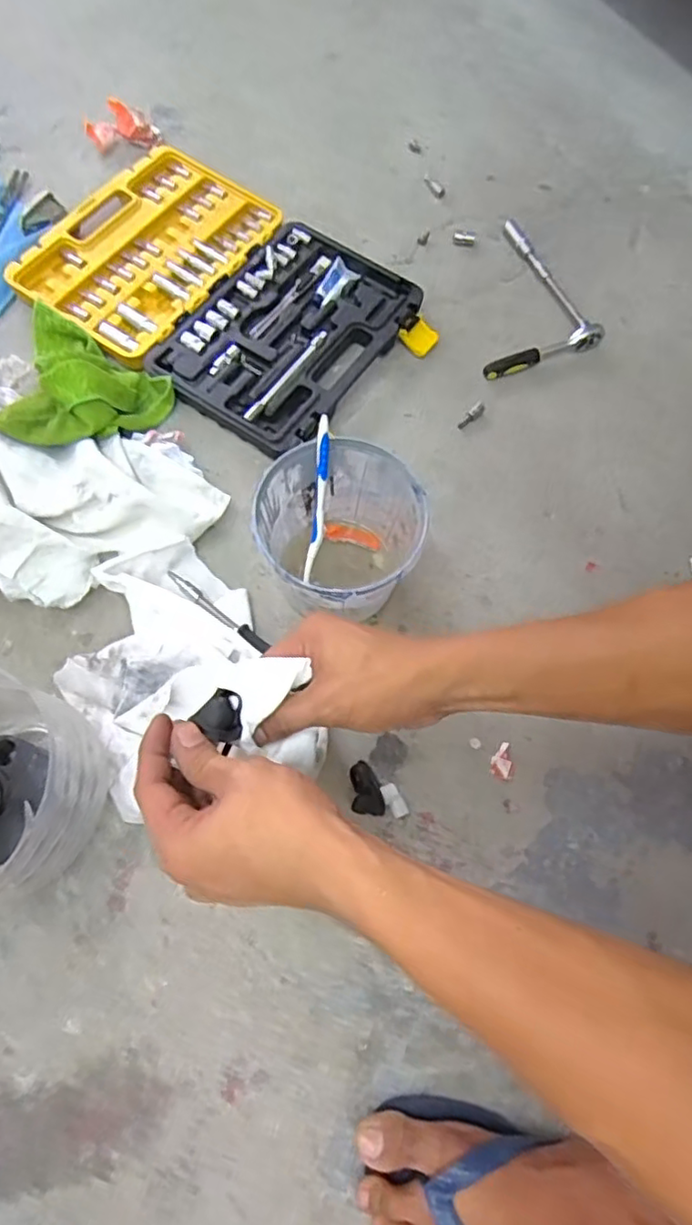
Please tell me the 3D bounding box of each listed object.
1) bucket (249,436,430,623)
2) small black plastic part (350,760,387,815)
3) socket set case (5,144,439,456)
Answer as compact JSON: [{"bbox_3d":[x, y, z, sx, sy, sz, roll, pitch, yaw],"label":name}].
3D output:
[{"bbox_3d":[-0.009,-0.059,0.561,0.133,0.120,0.136,1,70,-3],"label":"bucket"},{"bbox_3d":[0.018,0.148,0.535,0.027,0.024,0.042,-3,70,-4],"label":"small black plastic part"},{"bbox_3d":[-0.131,-0.355,0.714,0.418,0.035,0.277,34,72,9],"label":"socket set case"}]

